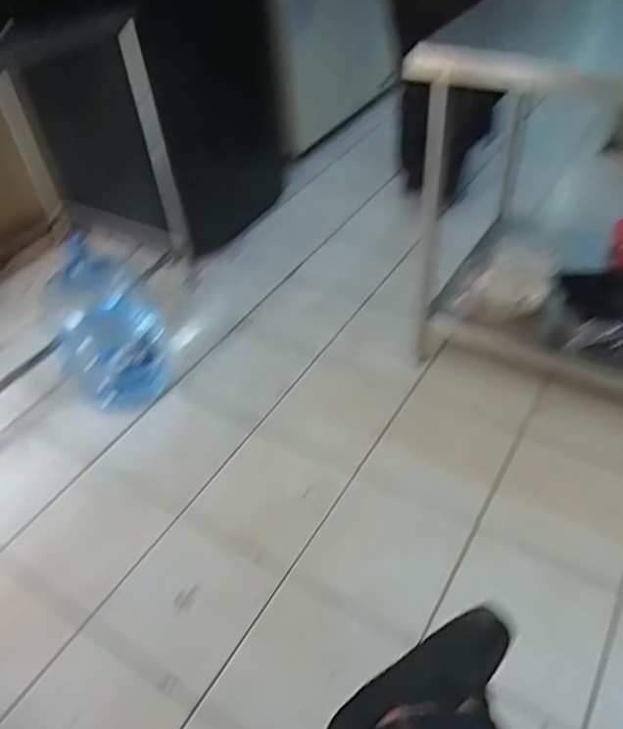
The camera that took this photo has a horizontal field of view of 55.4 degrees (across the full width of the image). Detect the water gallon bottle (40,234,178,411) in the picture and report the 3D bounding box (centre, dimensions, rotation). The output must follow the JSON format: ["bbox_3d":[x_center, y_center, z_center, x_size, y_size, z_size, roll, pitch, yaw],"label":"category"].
[{"bbox_3d":[-0.534,-0.114,1.529,0.269,0.412,0.262,-21,47,-14],"label":"water gallon bottle"}]

